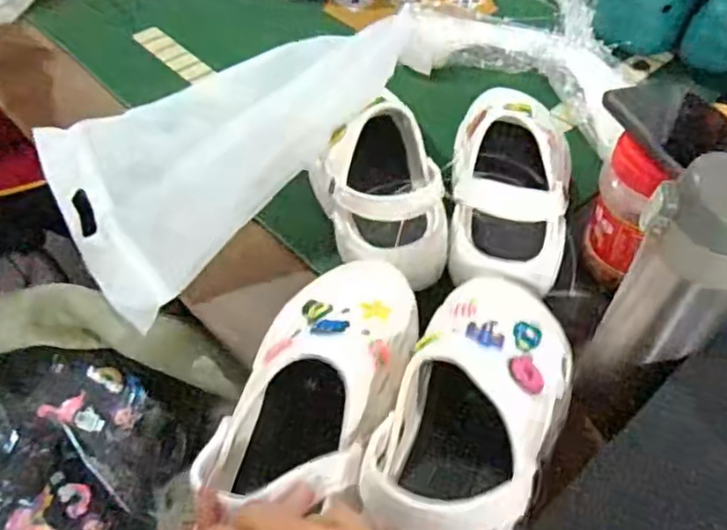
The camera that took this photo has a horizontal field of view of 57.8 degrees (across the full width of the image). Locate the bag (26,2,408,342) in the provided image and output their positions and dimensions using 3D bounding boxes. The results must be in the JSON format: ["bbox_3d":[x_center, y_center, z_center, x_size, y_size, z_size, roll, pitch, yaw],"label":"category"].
[{"bbox_3d":[-0.171,-0.146,0.694,0.365,0.051,0.285,-45,55,-13],"label":"bag"}]

